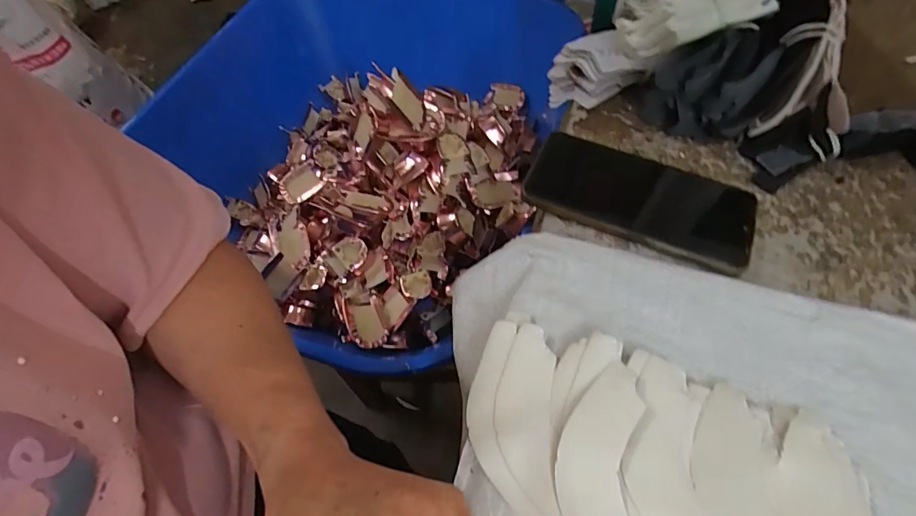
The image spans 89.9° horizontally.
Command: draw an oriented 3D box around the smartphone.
[{"bbox_3d":[0.137,-0.047,0.347,0.162,0.014,0.081,20,59,15],"label":"smartphone"}]

